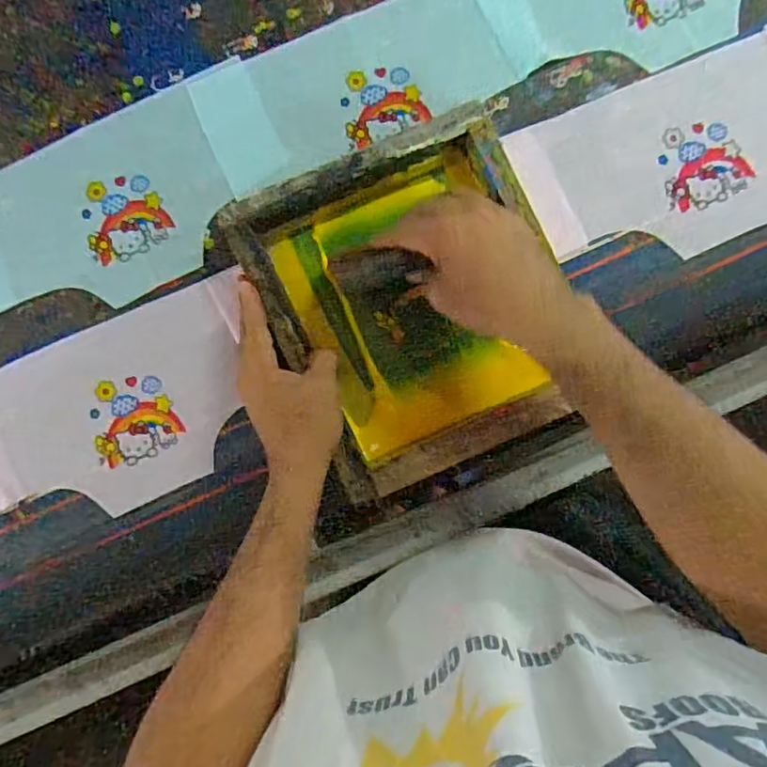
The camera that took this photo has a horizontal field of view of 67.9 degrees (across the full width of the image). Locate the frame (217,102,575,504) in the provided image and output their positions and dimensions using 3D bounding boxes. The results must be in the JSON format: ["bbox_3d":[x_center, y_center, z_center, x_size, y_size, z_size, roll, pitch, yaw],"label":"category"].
[{"bbox_3d":[0.027,-0.066,0.500,0.235,0.055,0.275,-24,88,0],"label":"frame"}]

